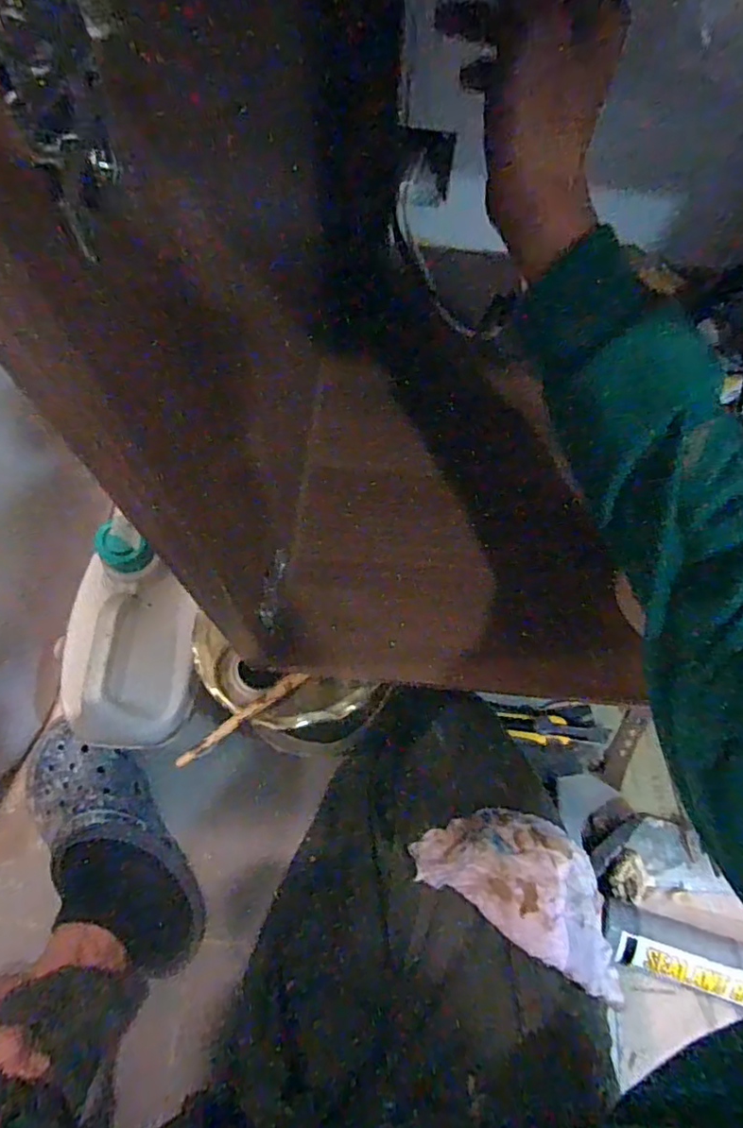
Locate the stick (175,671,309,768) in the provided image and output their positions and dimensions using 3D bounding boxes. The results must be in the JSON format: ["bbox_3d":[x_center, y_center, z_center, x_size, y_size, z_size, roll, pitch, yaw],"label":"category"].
[{"bbox_3d":[-0.093,0.110,0.434,0.107,0.008,0.010,-34,74,-26],"label":"stick"}]

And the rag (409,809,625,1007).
[{"bbox_3d":[0.125,0.247,0.467,0.170,0.041,0.088,30,71,9],"label":"rag"}]

